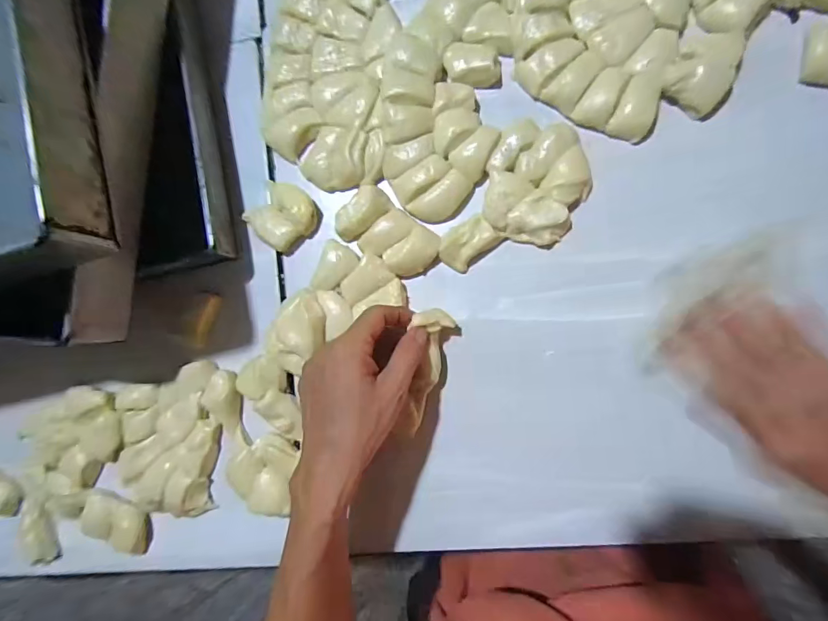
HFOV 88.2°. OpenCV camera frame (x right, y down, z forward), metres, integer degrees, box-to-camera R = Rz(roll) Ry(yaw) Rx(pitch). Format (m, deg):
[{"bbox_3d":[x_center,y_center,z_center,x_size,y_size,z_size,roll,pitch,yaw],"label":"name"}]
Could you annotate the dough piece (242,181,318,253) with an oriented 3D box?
[{"bbox_3d":[-0.122,-0.088,0.384,0.061,0.027,0.057,0,89,9],"label":"dough piece"}]

